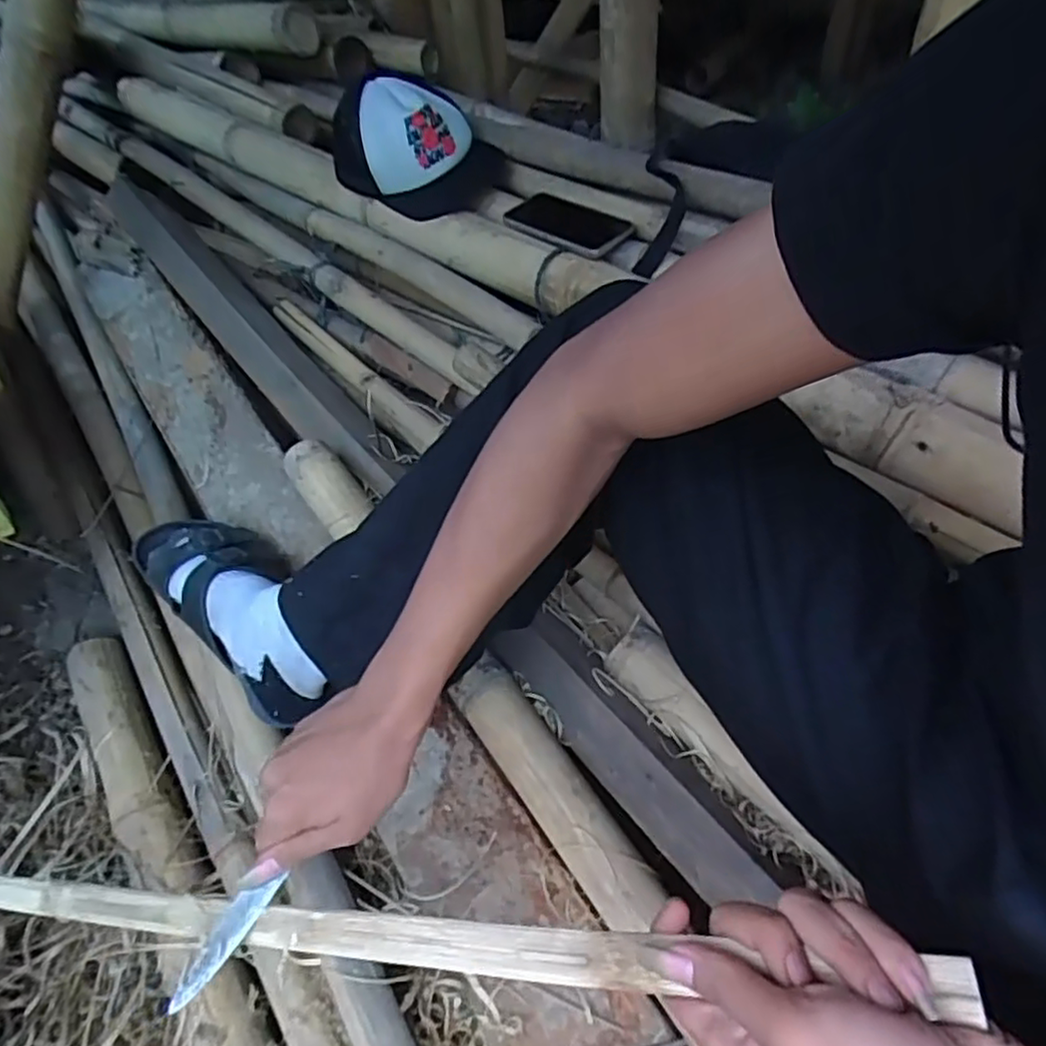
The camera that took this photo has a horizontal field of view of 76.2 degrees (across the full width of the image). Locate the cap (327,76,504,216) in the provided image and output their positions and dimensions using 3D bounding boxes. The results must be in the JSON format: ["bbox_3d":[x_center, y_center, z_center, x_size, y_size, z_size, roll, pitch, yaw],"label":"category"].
[{"bbox_3d":[-0.157,-0.539,0.932,0.189,0.133,0.249,-28,52,-22],"label":"cap"}]

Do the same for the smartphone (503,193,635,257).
[{"bbox_3d":[0.054,-0.375,0.832,0.166,0.010,0.074,37,72,29],"label":"smartphone"}]

